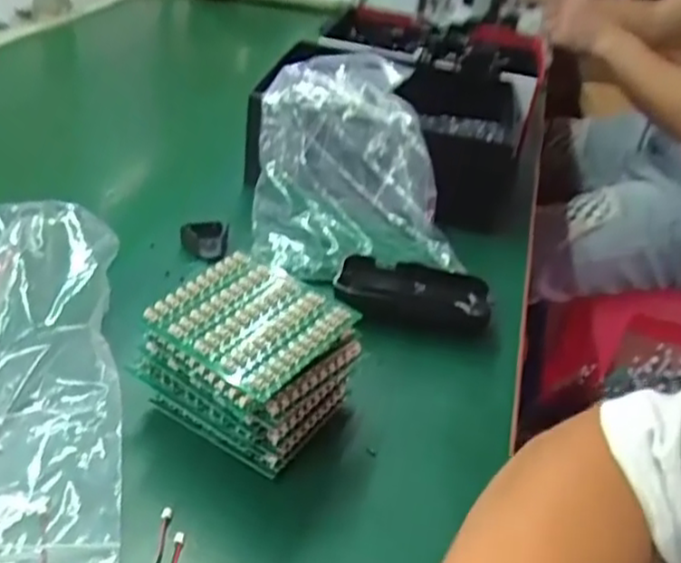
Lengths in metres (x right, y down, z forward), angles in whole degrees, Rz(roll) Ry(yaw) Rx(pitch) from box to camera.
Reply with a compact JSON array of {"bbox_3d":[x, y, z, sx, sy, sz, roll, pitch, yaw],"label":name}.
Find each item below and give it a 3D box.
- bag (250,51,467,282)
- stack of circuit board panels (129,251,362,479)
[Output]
[{"bbox_3d":[0.010,-0.103,0.582,0.155,0.114,0.186,3,35,-6],"label":"bag"},{"bbox_3d":[-0.049,0.048,0.393,0.086,0.083,0.084,29,40,29],"label":"stack of circuit board panels"}]

